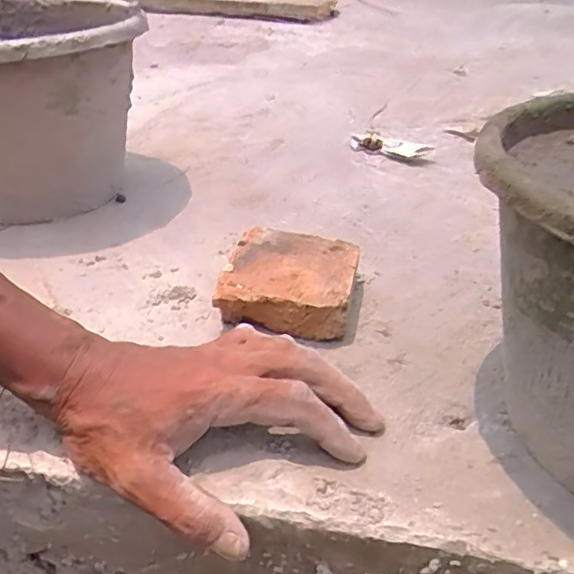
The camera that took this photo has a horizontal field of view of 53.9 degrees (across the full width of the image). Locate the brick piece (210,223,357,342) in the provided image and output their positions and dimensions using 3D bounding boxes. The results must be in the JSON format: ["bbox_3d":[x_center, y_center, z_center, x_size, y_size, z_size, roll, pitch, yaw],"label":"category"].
[{"bbox_3d":[0.002,-0.005,0.434,0.093,0.032,0.092,8,36,8],"label":"brick piece"}]

